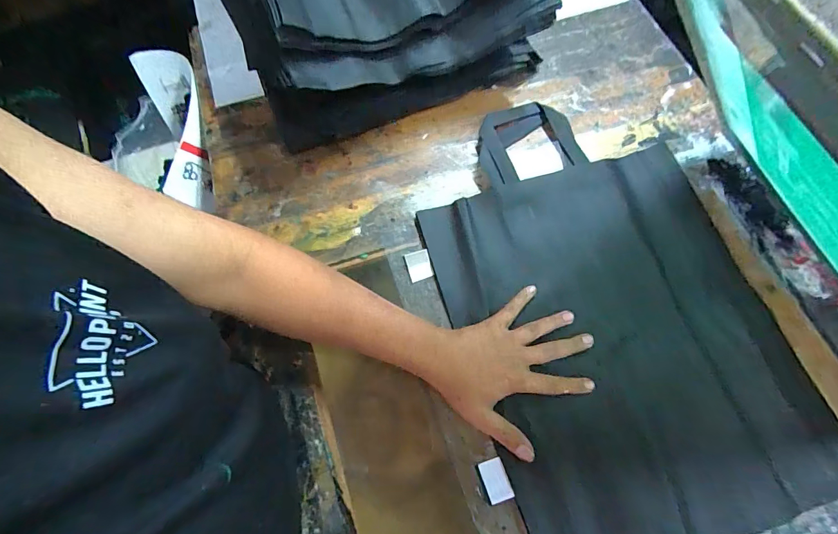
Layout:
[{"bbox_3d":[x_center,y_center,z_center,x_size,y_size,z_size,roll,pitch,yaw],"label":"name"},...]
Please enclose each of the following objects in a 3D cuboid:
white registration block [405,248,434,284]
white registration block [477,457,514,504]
[{"bbox_3d":[0.000,-0.002,0.488,0.030,0.018,0.034,-18,71,-7],"label":"white registration block"},{"bbox_3d":[0.080,0.223,0.403,0.027,0.004,0.039,-17,70,-7],"label":"white registration block"}]

